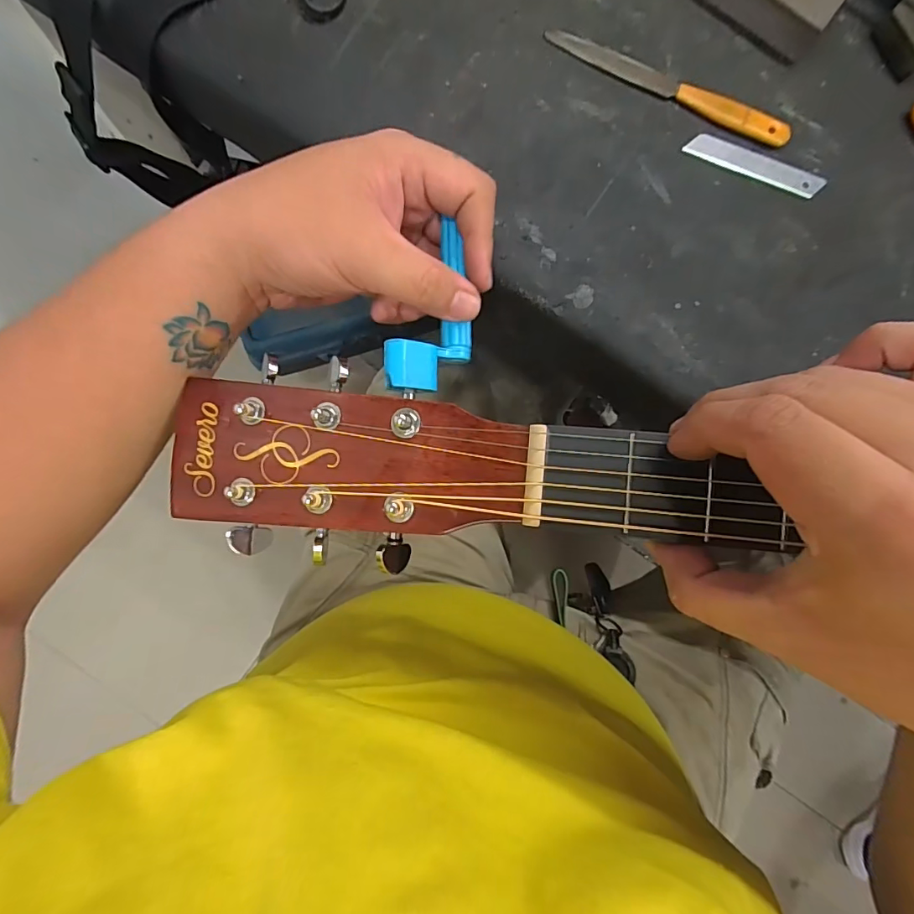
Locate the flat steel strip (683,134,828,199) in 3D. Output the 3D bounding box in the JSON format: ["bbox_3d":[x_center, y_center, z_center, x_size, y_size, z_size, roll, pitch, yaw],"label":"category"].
[{"bbox_3d":[0.216,-0.212,0.353,0.102,0.004,0.019,20,87,-3],"label":"flat steel strip"}]

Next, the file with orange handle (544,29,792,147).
[{"bbox_3d":[0.153,-0.268,0.350,0.185,0.006,0.018,23,82,0],"label":"file with orange handle"}]

